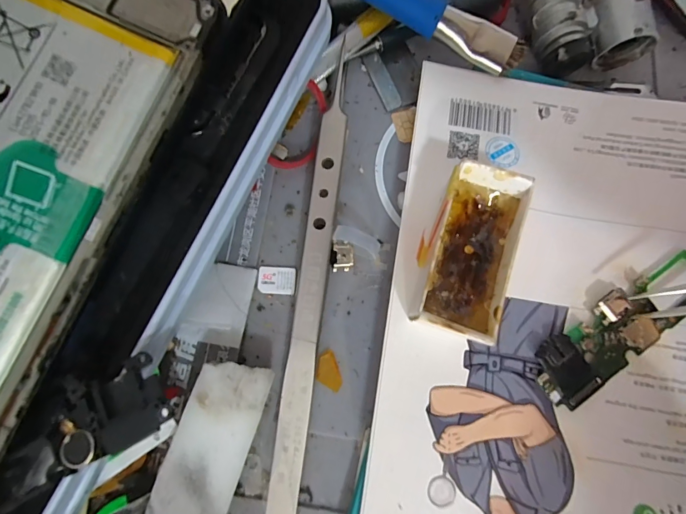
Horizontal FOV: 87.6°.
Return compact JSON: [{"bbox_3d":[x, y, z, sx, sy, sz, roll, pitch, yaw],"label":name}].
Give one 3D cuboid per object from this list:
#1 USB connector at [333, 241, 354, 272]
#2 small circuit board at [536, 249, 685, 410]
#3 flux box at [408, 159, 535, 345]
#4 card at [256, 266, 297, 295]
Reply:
[{"bbox_3d":[0.000,0.000,0.119,0.007,0.004,0.009,0,78,-1],"label":"USB connector"},{"bbox_3d":[0.084,0.020,0.107,0.063,0.005,0.018,-34,80,-8],"label":"small circuit board"},{"bbox_3d":[0.036,-0.001,0.103,0.021,0.019,0.046,17,78,2],"label":"flux box"},{"bbox_3d":[-0.022,0.008,0.121,0.013,0.004,0.009,4,77,0],"label":"card"}]

